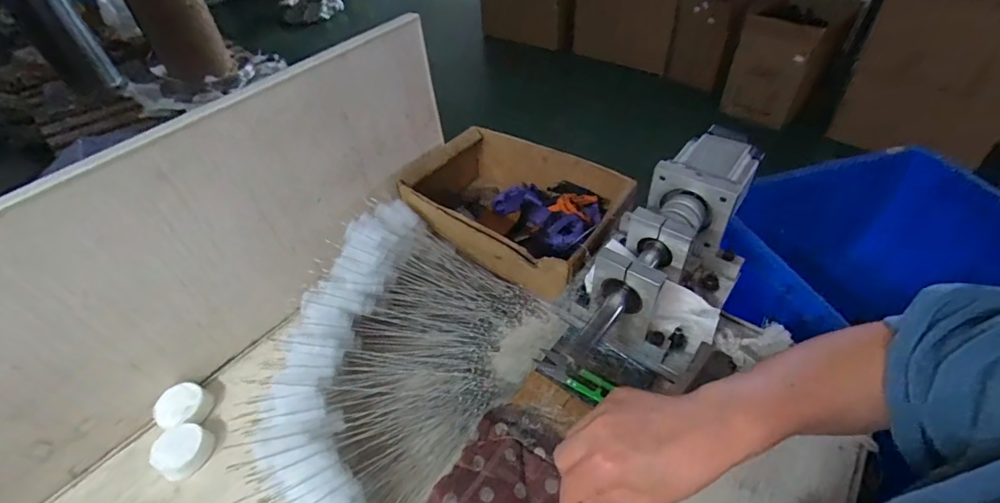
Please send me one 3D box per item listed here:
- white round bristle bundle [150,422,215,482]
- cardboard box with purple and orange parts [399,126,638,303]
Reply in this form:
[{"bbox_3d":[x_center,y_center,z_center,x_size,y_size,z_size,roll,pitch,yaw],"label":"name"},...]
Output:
[{"bbox_3d":[-0.323,0.198,0.469,0.050,0.020,0.049,21,49,23],"label":"white round bristle bundle"},{"bbox_3d":[0.008,-0.062,0.660,0.301,0.101,0.198,23,49,25],"label":"cardboard box with purple and orange parts"}]

